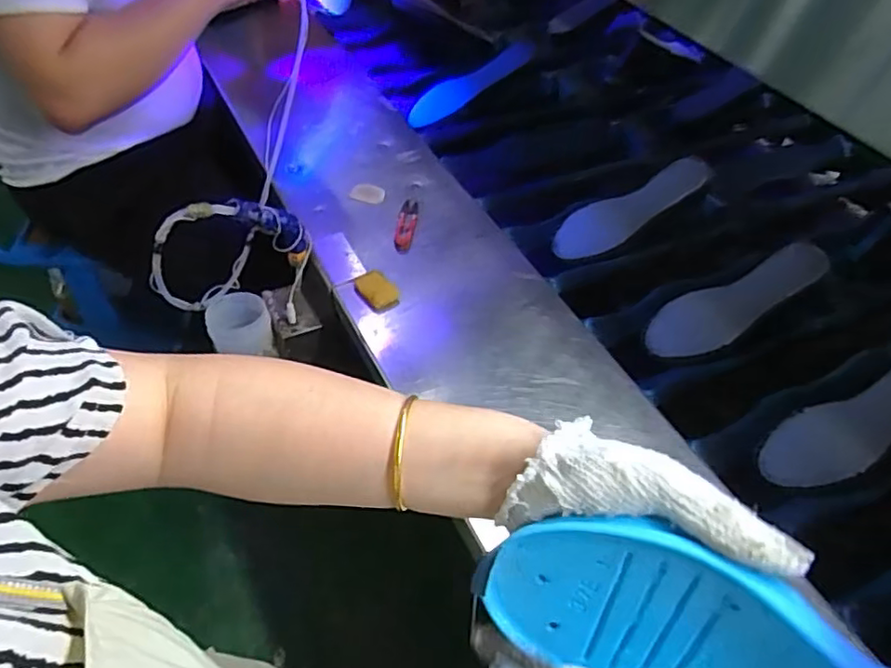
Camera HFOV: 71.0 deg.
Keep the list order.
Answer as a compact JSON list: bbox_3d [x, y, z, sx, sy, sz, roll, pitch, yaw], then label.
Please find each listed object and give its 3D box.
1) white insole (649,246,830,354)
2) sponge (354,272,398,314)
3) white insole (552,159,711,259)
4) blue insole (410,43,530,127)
[{"bbox_3d":[0.352,-0.036,0.756,0.222,0.022,0.071,-29,54,4],"label":"white insole"},{"bbox_3d":[-0.078,-0.048,0.714,0.036,0.019,0.055,-34,60,-29],"label":"sponge"},{"bbox_3d":[0.255,-0.172,0.864,0.225,0.020,0.073,-28,53,6],"label":"white insole"},{"bbox_3d":[0.040,-0.432,1.078,0.244,0.018,0.060,-37,80,-4],"label":"blue insole"}]

